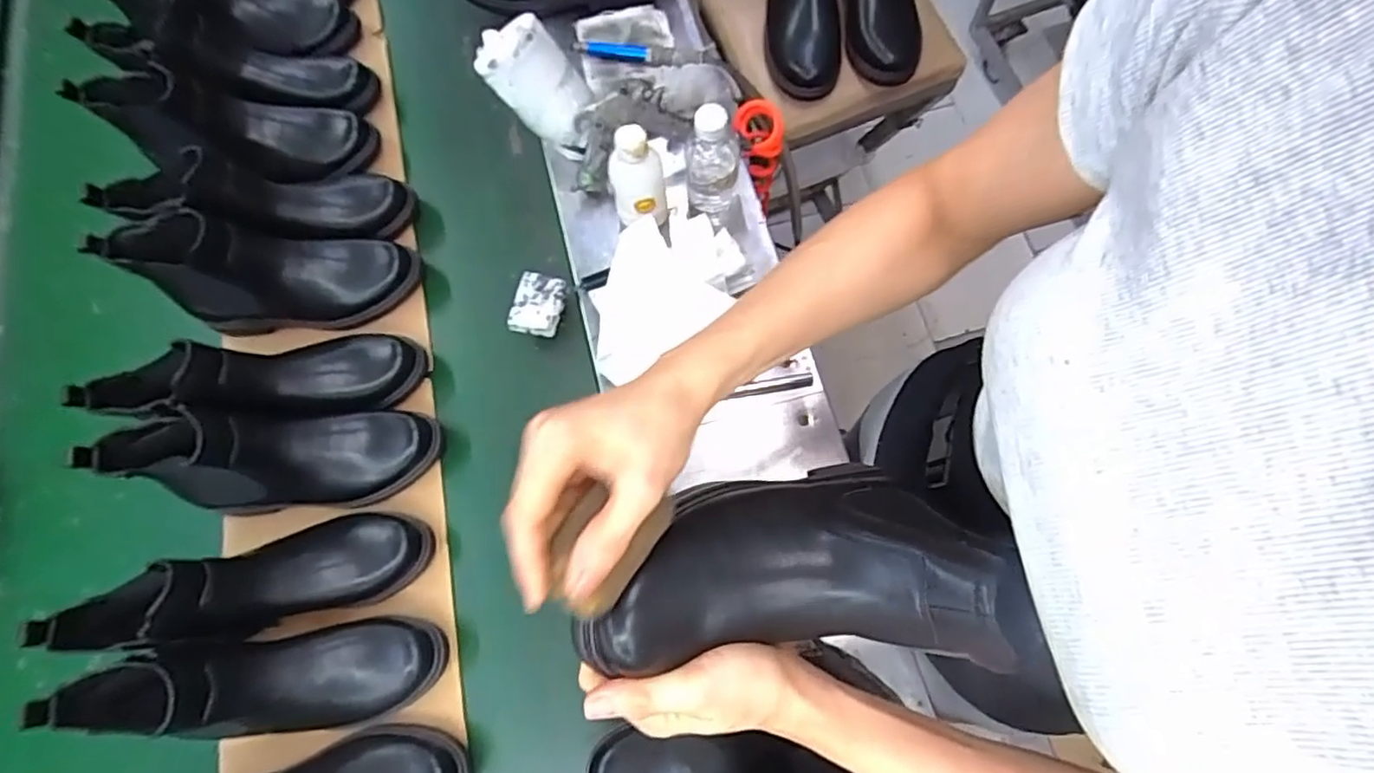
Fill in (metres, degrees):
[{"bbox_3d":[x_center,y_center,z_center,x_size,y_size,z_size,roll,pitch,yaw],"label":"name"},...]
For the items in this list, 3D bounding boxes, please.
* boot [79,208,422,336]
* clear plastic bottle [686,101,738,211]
[{"bbox_3d":[-0.456,-0.124,0.709,0.271,0.163,0.090,-9,72,1],"label":"boot"},{"bbox_3d":[0.028,-0.247,0.681,0.058,0.134,0.057,-2,73,3],"label":"clear plastic bottle"}]

